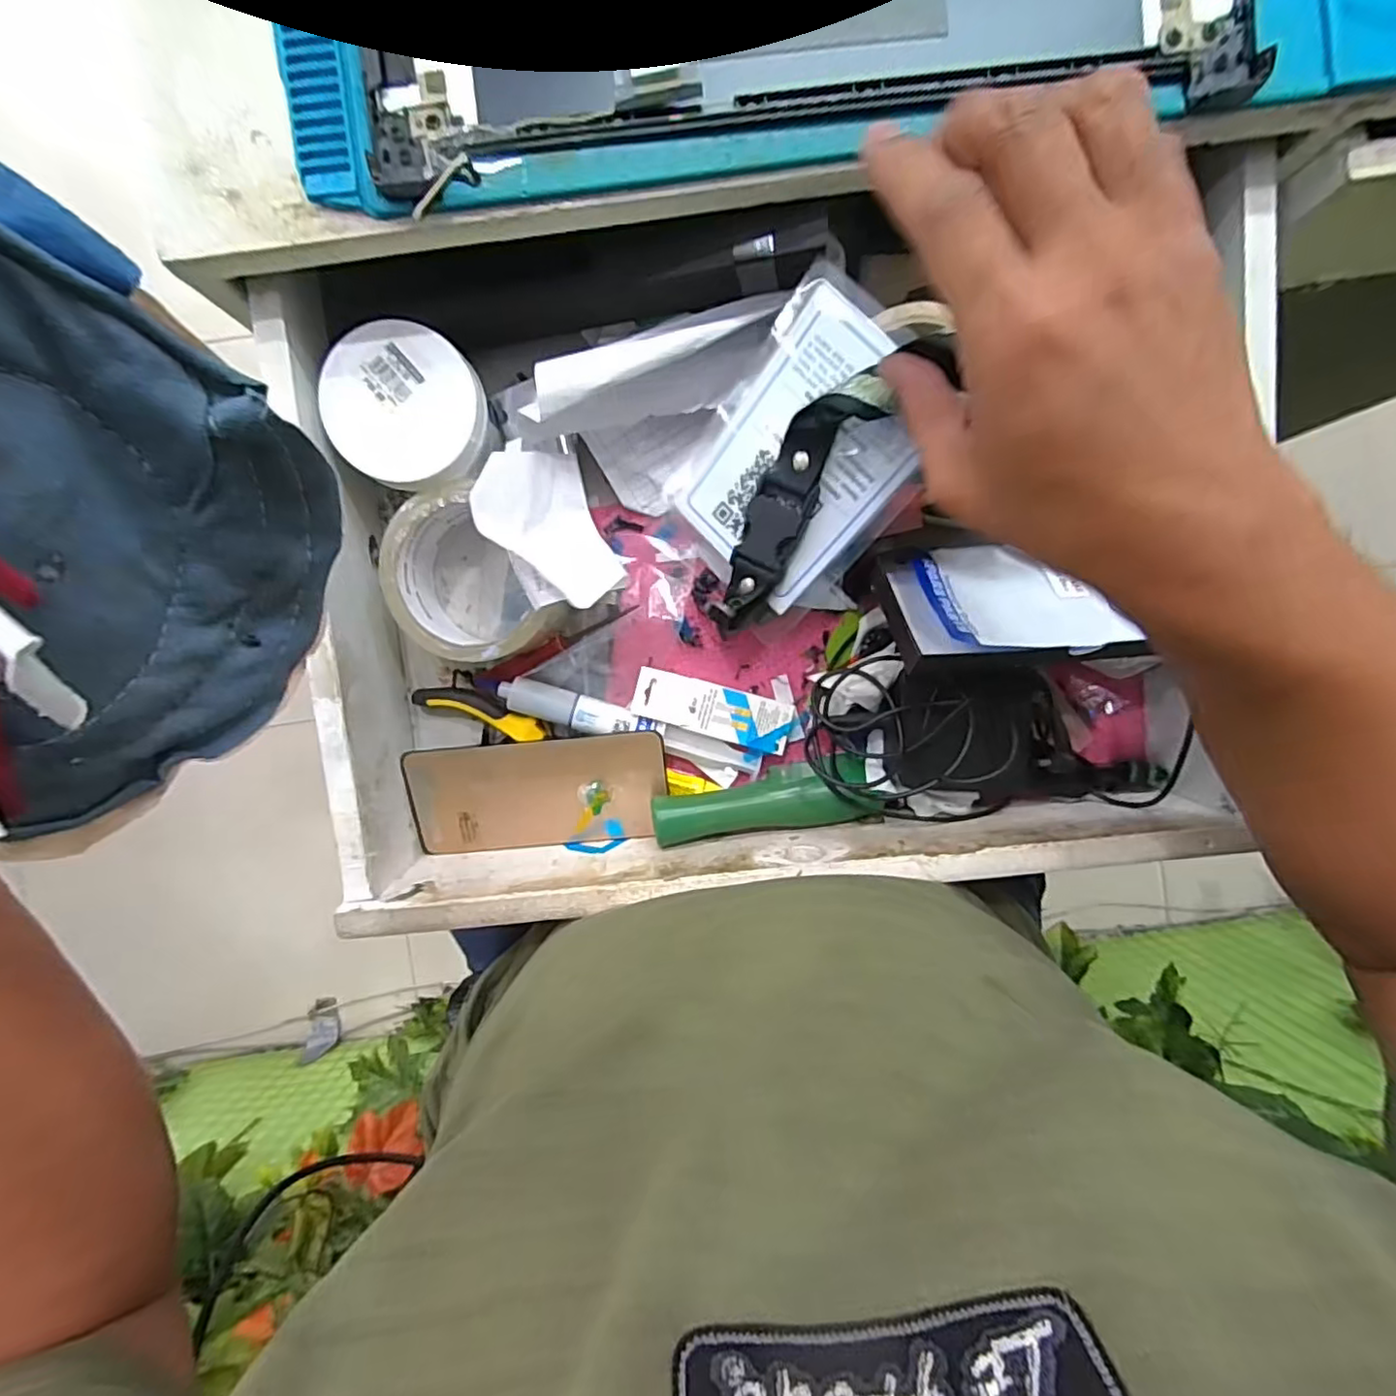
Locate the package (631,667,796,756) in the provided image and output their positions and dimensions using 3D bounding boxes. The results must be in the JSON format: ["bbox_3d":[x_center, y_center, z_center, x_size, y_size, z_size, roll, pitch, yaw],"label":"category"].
[{"bbox_3d":[0.010,0.008,0.382,0.094,0.009,0.030,15,92,0],"label":"package"}]

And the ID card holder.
[{"bbox_3d":[0.044,-0.118,0.330,0.106,0.029,0.150,51,122,9],"label":"ID card holder"}]

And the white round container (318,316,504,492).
[{"bbox_3d":[-0.150,-0.149,0.342,0.076,0.045,0.076,0,92,0],"label":"white round container"}]

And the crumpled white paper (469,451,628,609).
[{"bbox_3d":[-0.065,-0.087,0.320,0.081,0.068,0.031,43,131,18],"label":"crumpled white paper"}]

